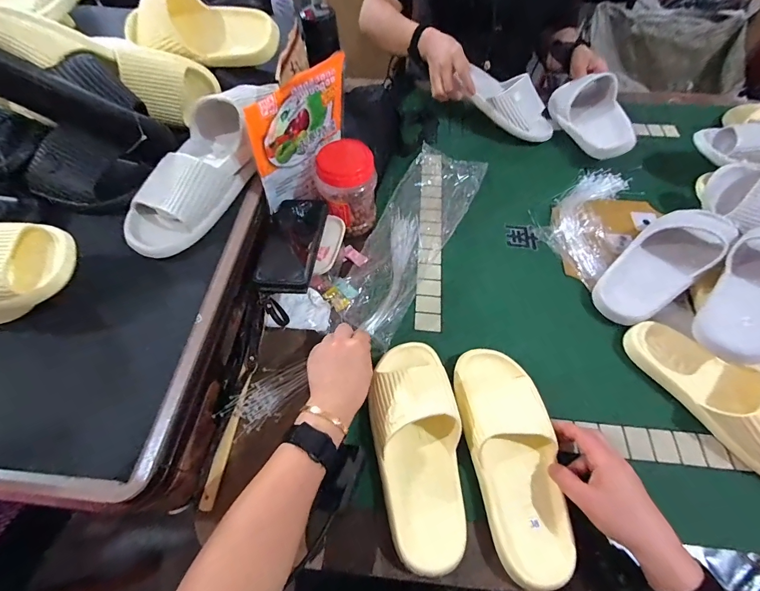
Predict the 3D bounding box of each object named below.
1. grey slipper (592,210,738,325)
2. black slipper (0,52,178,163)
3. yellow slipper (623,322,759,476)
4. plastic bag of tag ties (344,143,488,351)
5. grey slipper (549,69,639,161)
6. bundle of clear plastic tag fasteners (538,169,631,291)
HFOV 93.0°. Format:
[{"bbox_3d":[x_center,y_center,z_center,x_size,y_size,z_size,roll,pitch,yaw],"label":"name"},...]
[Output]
[{"bbox_3d":[0.444,-0.067,0.553,0.267,0.071,0.102,-32,65,-19],"label":"grey slipper"},{"bbox_3d":[-0.417,-0.267,0.495,0.275,0.094,0.079,20,59,-6],"label":"black slipper"},{"bbox_3d":[0.451,0.123,0.465,0.095,0.060,0.243,-28,63,-17],"label":"yellow slipper"},{"bbox_3d":[0.059,-0.111,0.619,0.125,0.024,0.424,24,61,12],"label":"plastic bag of tag ties"},{"bbox_3d":[0.447,-0.367,0.744,0.117,0.063,0.229,-35,56,30],"label":"grey slipper"},{"bbox_3d":[0.367,-0.144,0.638,0.116,0.036,0.269,29,62,15],"label":"bundle of clear plastic tag fasteners"}]

